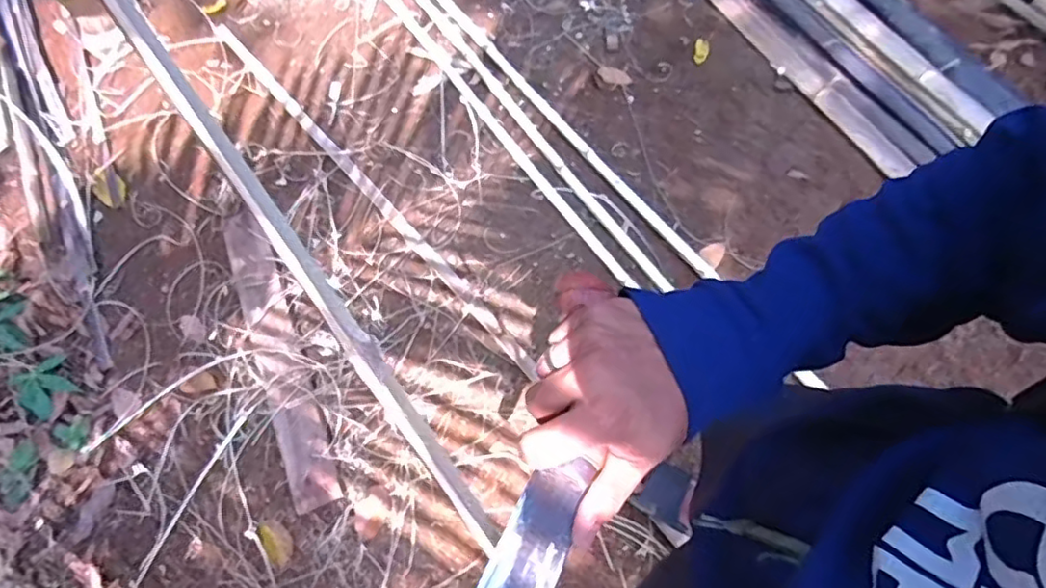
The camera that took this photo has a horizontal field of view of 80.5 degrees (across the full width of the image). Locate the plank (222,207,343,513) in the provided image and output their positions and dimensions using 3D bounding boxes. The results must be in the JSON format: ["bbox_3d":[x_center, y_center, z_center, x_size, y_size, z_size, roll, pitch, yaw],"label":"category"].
[{"bbox_3d":[-0.561,0.117,1.404,0.113,0.030,0.726,-23,70,-1],"label":"plank"}]

